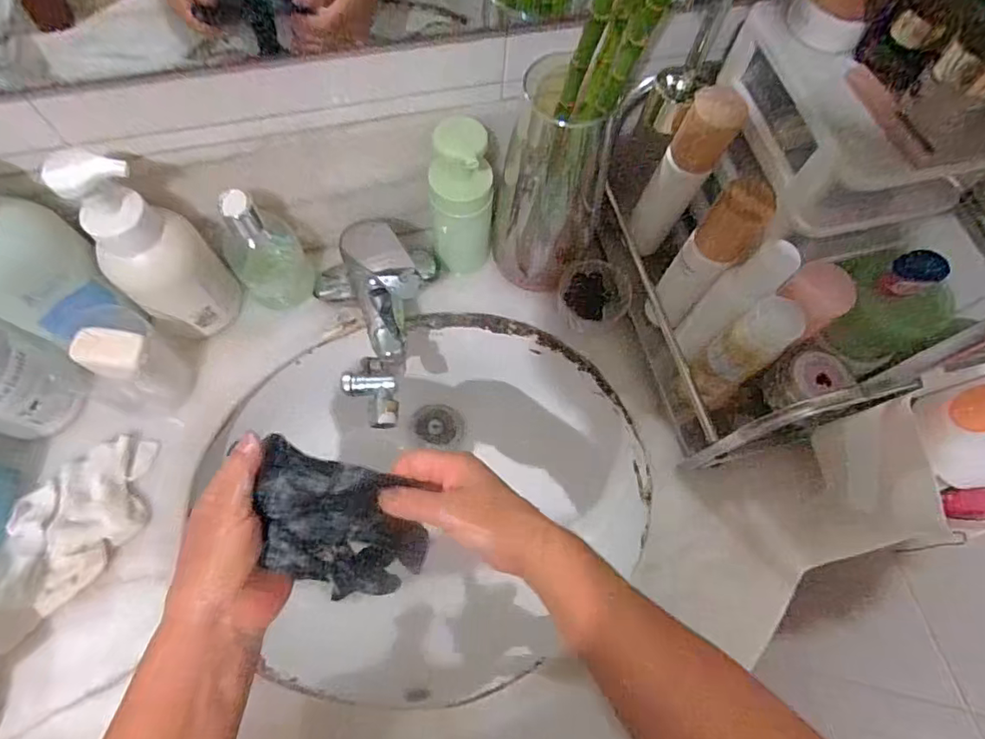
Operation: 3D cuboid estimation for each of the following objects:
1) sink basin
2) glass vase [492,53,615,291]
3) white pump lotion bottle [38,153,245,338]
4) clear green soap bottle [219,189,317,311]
[{"bbox_3d":[-0.052,0.123,0.576,0.370,0.150,0.367,1,68,-3],"label":"sink basin"},{"bbox_3d":[0.060,-0.174,0.463,0.091,0.211,0.108,18,69,4],"label":"glass vase"},{"bbox_3d":[-0.272,-0.091,0.438,0.061,0.178,0.055,-8,69,-6],"label":"white pump lotion bottle"},{"bbox_3d":[-0.211,-0.114,0.489,0.067,0.133,0.053,-34,74,-15],"label":"clear green soap bottle"}]

